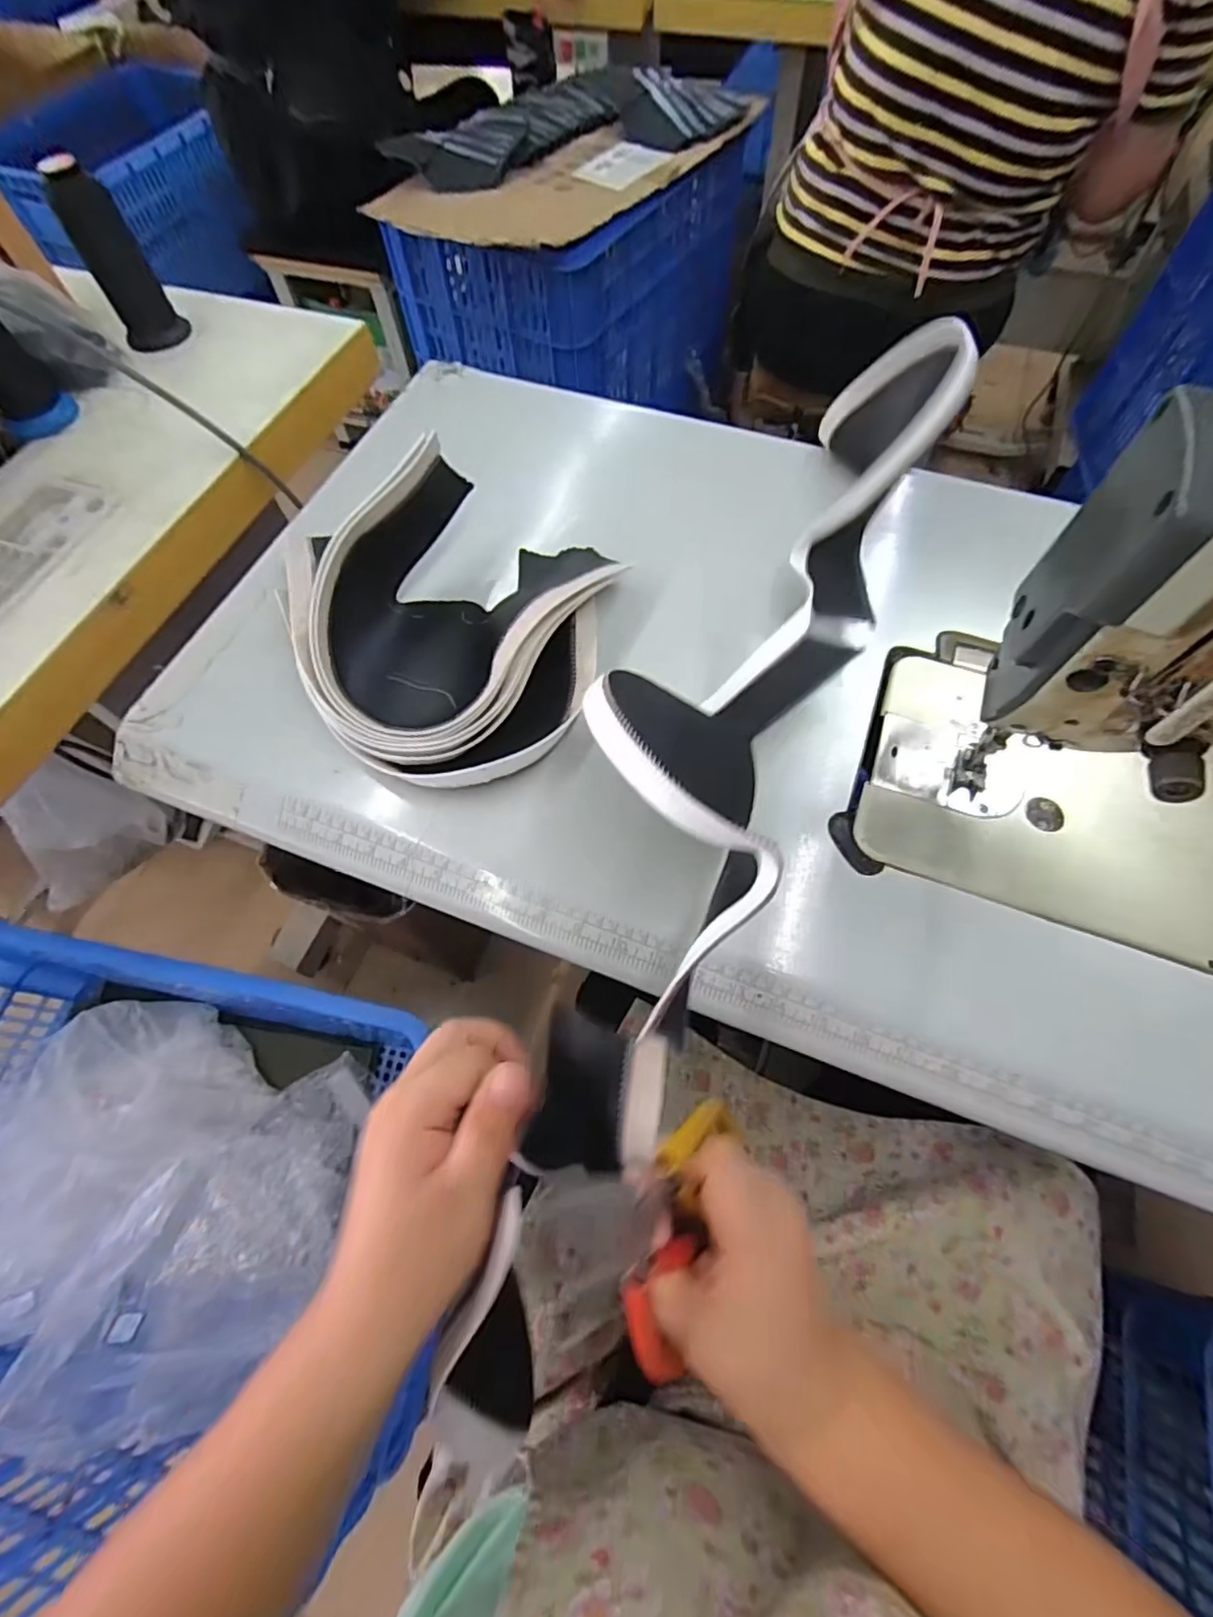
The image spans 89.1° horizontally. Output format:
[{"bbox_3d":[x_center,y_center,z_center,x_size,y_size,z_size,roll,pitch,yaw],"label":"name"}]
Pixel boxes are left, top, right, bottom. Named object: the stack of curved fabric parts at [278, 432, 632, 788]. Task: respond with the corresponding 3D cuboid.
[{"bbox_3d":[-0.101,-0.142,0.438,0.241,0.079,0.222,-41,70,-16],"label":"stack of curved fabric parts"}]

